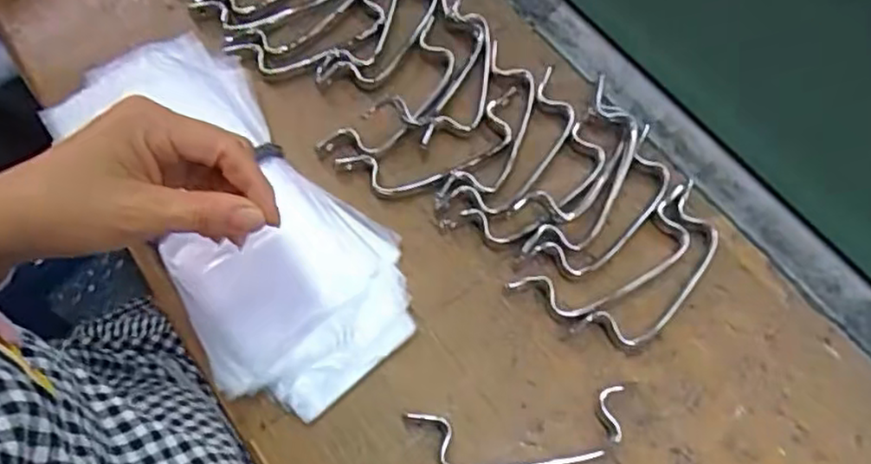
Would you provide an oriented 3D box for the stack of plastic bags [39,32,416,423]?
[{"bbox_3d":[-0.123,-0.019,0.430,0.127,0.024,0.267,-32,71,-11],"label":"stack of plastic bags"}]

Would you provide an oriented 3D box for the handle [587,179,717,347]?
[{"bbox_3d":[0.140,0.021,0.421,0.038,0.010,0.114,36,72,18],"label":"handle"}]

